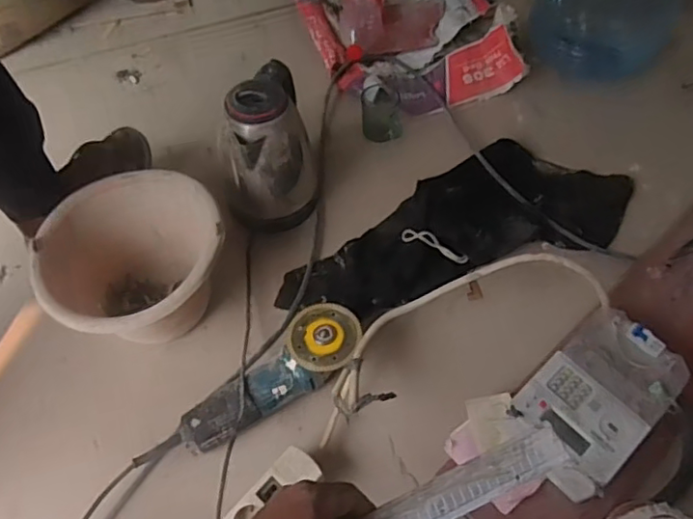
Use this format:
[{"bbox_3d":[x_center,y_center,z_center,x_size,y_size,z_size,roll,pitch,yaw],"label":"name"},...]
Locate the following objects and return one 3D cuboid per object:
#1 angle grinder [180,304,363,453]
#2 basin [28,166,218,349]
[{"bbox_3d":[-0.102,0.163,0.817,0.267,0.082,0.099,-27,59,-17],"label":"angle grinder"},{"bbox_3d":[-0.290,0.020,0.860,0.240,0.161,0.241,0,55,1],"label":"basin"}]

